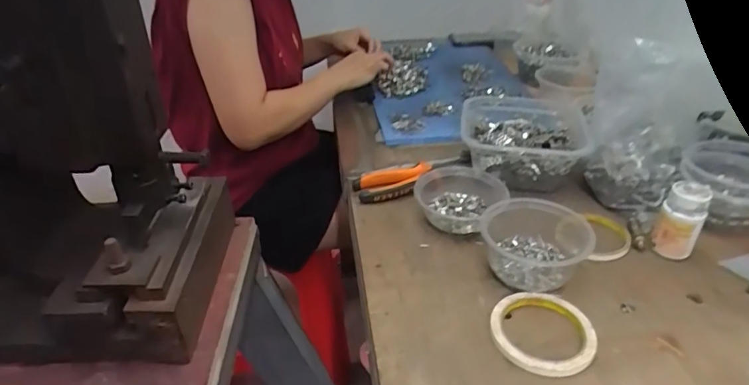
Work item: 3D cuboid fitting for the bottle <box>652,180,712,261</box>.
[{"bbox_3d":[0.353,0.030,0.580,0.040,0.074,0.045,24,41,34],"label":"bottle"}]

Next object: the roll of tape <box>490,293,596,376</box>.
[{"bbox_3d":[0.166,0.134,0.496,0.097,0.009,0.097,-2,33,1],"label":"roll of tape"}]

